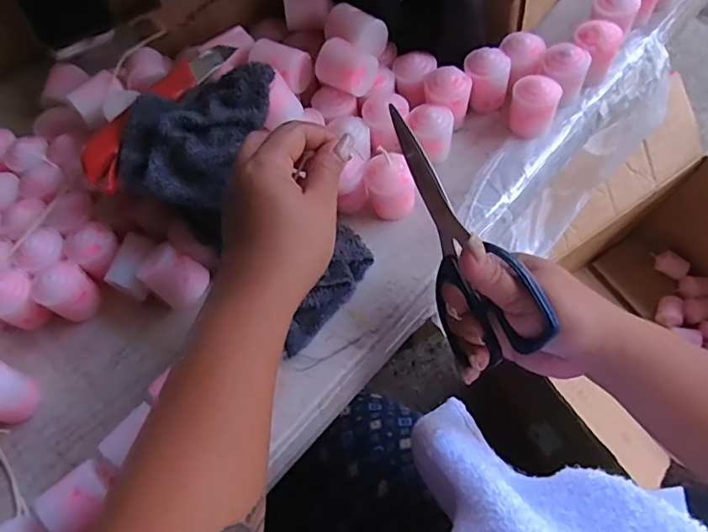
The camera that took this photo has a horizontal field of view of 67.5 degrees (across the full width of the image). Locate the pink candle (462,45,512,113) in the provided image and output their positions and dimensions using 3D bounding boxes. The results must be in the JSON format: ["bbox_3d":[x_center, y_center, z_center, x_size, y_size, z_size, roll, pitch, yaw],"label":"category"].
[{"bbox_3d":[0.116,-0.164,0.463,0.040,0.048,0.044,-3,61,6],"label":"pink candle"}]

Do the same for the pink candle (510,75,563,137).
[{"bbox_3d":[0.148,-0.132,0.439,0.038,0.043,0.031,19,66,17],"label":"pink candle"}]

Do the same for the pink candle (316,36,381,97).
[{"bbox_3d":[-0.006,-0.161,0.438,0.045,0.037,0.034,36,72,23],"label":"pink candle"}]

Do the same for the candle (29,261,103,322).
[{"bbox_3d":[-0.221,0.020,0.408,0.040,0.042,0.037,25,67,20],"label":"candle"}]

